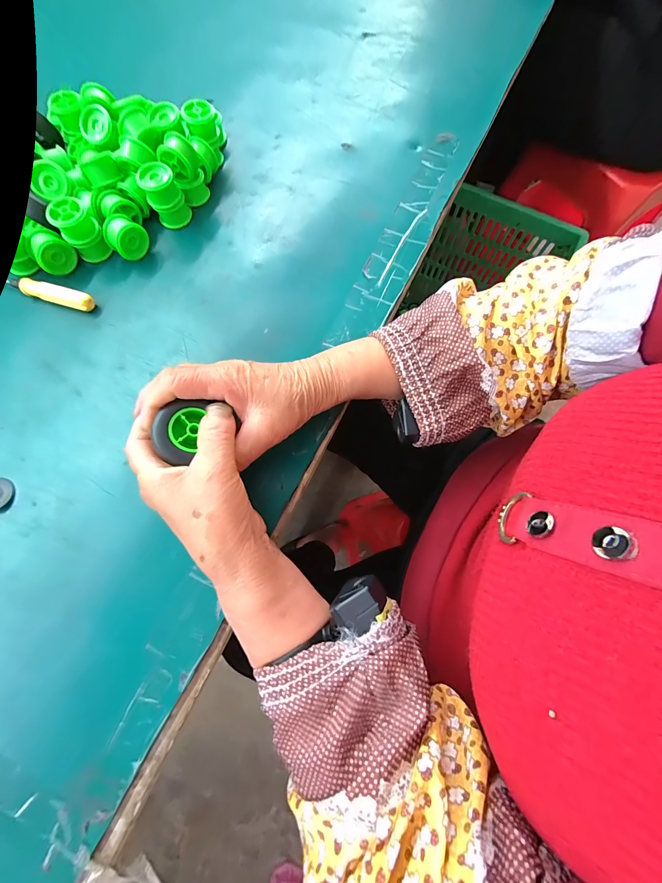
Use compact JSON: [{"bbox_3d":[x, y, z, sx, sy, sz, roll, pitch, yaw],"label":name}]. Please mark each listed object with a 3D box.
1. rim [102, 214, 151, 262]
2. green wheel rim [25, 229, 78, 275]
[{"bbox_3d":[-0.203,-0.201,0.316,0.025,0.033,0.033,34,77,10],"label":"rim"},{"bbox_3d":[-0.271,-0.182,0.308,0.029,0.035,0.032,34,77,10],"label":"green wheel rim"}]

